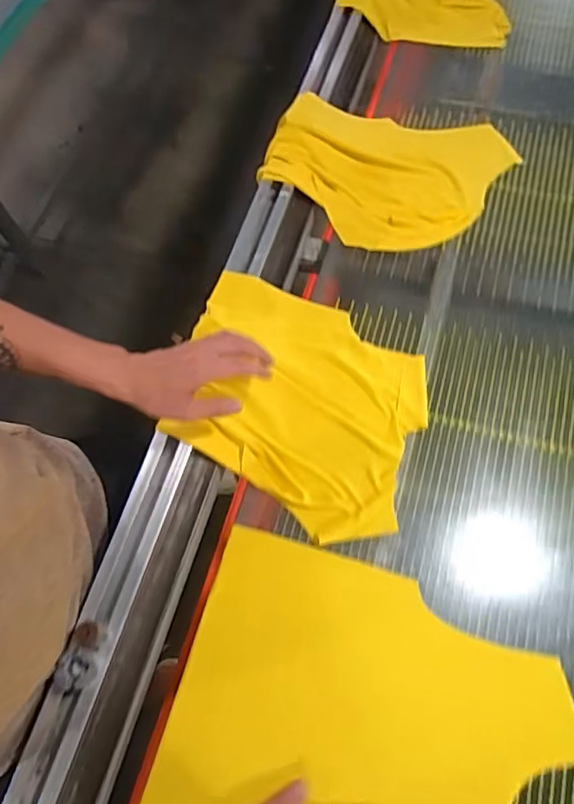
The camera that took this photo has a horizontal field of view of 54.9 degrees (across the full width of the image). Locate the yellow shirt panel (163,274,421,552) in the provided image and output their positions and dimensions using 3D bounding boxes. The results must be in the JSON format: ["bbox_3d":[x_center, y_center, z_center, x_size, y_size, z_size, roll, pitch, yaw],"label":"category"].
[{"bbox_3d":[0.016,-0.002,0.687,0.292,0.035,0.282,17,68,11],"label":"yellow shirt panel"}]

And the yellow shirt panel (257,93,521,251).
[{"bbox_3d":[0.153,-0.346,0.825,0.373,0.044,0.255,5,66,5],"label":"yellow shirt panel"}]

